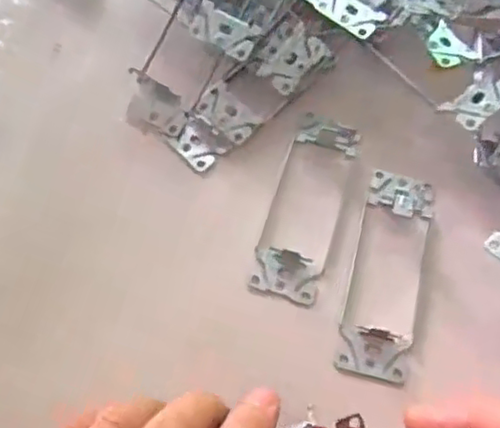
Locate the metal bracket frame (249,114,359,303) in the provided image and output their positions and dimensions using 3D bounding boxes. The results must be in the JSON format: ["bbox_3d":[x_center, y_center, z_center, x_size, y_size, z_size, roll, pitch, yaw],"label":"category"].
[{"bbox_3d":[0.029,-0.006,0.327,0.035,0.004,0.100,17,67,6],"label":"metal bracket frame"}]

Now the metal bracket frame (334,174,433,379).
[{"bbox_3d":[0.067,0.025,0.310,0.034,0.015,0.104,14,67,5],"label":"metal bracket frame"}]

